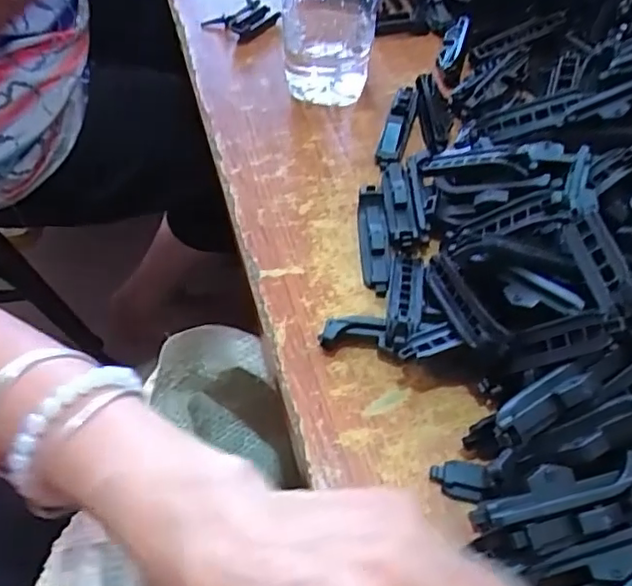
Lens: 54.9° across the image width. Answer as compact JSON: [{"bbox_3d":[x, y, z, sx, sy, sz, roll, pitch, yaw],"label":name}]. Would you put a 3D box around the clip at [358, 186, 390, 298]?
[{"bbox_3d":[0.035,-0.033,0.374,0.016,0.016,0.074,-1,55,-1],"label":"clip"}]

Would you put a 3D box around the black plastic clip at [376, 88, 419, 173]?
[{"bbox_3d":[0.060,-0.121,0.434,0.017,0.020,0.082,15,56,10],"label":"black plastic clip"}]

